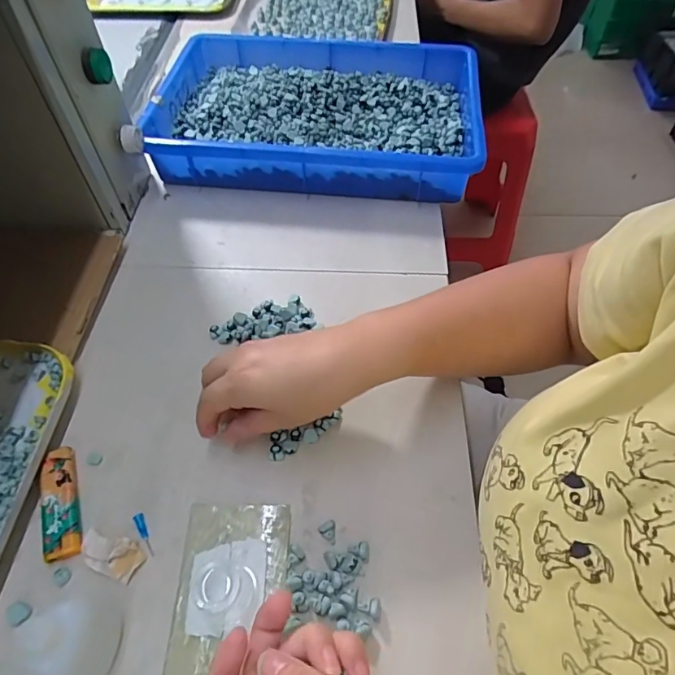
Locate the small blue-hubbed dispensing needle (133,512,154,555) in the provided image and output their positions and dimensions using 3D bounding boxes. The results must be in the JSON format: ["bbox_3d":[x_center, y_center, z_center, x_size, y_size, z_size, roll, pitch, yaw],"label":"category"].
[{"bbox_3d":[-0.133,0.135,0.323,0.006,0.004,0.031,-23,59,-18],"label":"small blue-hubbed dispensing needle"}]

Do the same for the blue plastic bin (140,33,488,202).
[{"bbox_3d":[-0.024,-0.266,0.564,0.360,0.070,0.249,5,54,1],"label":"blue plastic bin"}]

